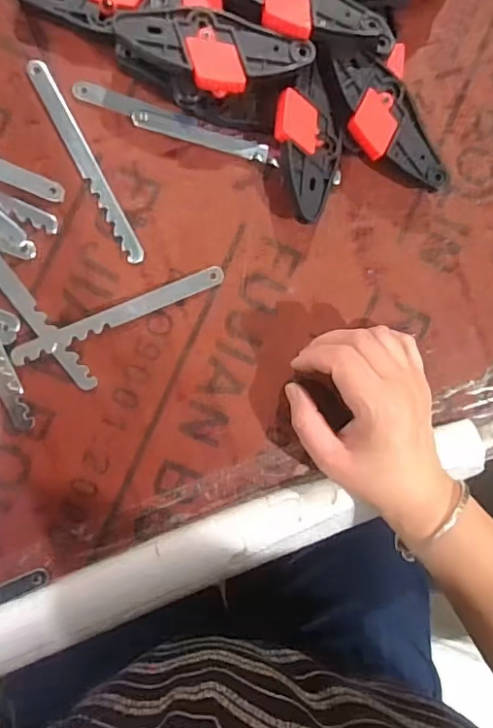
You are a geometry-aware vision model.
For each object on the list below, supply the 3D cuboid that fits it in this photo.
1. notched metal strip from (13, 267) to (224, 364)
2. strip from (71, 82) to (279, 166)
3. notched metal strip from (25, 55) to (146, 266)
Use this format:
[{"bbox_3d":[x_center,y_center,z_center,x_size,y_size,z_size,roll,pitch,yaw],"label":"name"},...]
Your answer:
[{"bbox_3d":[-0.084,-0.035,0.376,0.145,0.004,0.014,-24,93,-11],"label":"notched metal strip"},{"bbox_3d":[-0.047,-0.166,0.387,0.140,0.005,0.018,15,87,-7],"label":"strip"},{"bbox_3d":[-0.107,-0.135,0.377,0.014,0.004,0.145,-28,92,-7],"label":"notched metal strip"}]

